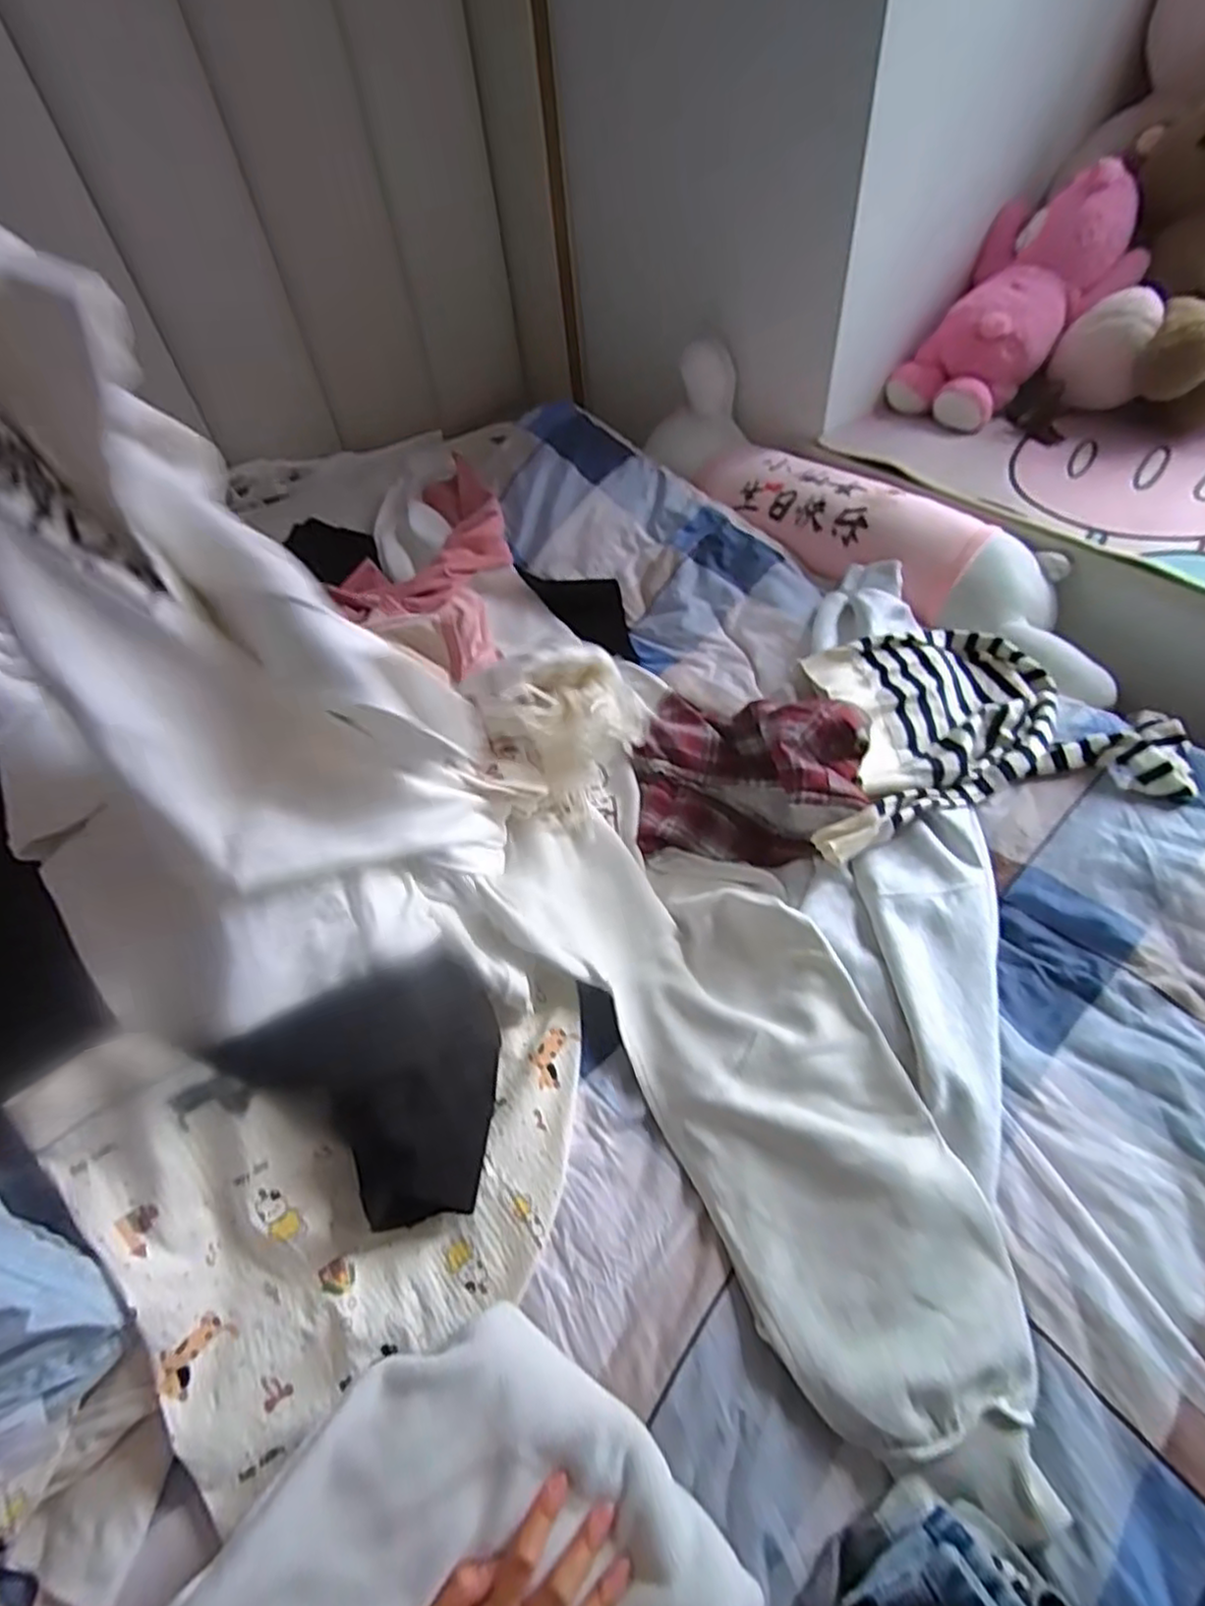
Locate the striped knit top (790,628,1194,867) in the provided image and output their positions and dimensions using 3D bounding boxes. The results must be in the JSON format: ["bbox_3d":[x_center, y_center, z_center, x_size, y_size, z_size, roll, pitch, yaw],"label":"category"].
[{"bbox_3d":[0.371,-0.082,0.735,0.381,0.044,0.270,-10,52,-2],"label":"striped knit top"}]

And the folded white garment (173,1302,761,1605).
[{"bbox_3d":[-0.092,0.464,0.376,0.241,0.082,0.279,32,62,27],"label":"folded white garment"}]

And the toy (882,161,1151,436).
[{"bbox_3d":[0.555,-0.684,0.974,0.332,0.104,0.190,-50,55,14],"label":"toy"}]

